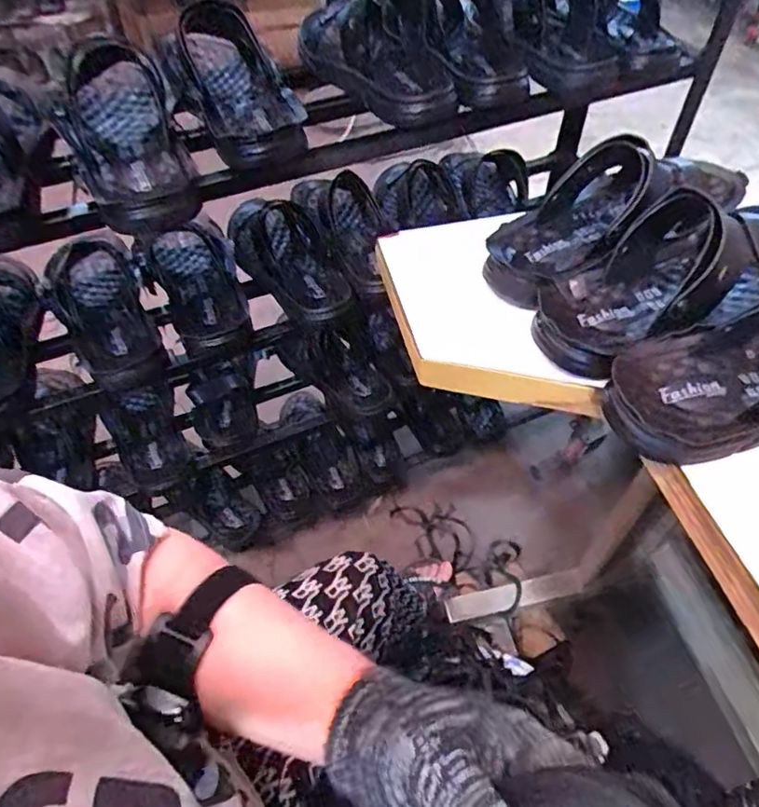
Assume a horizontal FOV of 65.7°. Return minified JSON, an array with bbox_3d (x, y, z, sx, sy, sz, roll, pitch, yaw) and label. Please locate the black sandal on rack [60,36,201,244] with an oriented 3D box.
[{"bbox_3d":[-0.257,-0.271,0.594,0.111,0.090,0.226,-19,51,-15],"label":"black sandal on rack"}]

